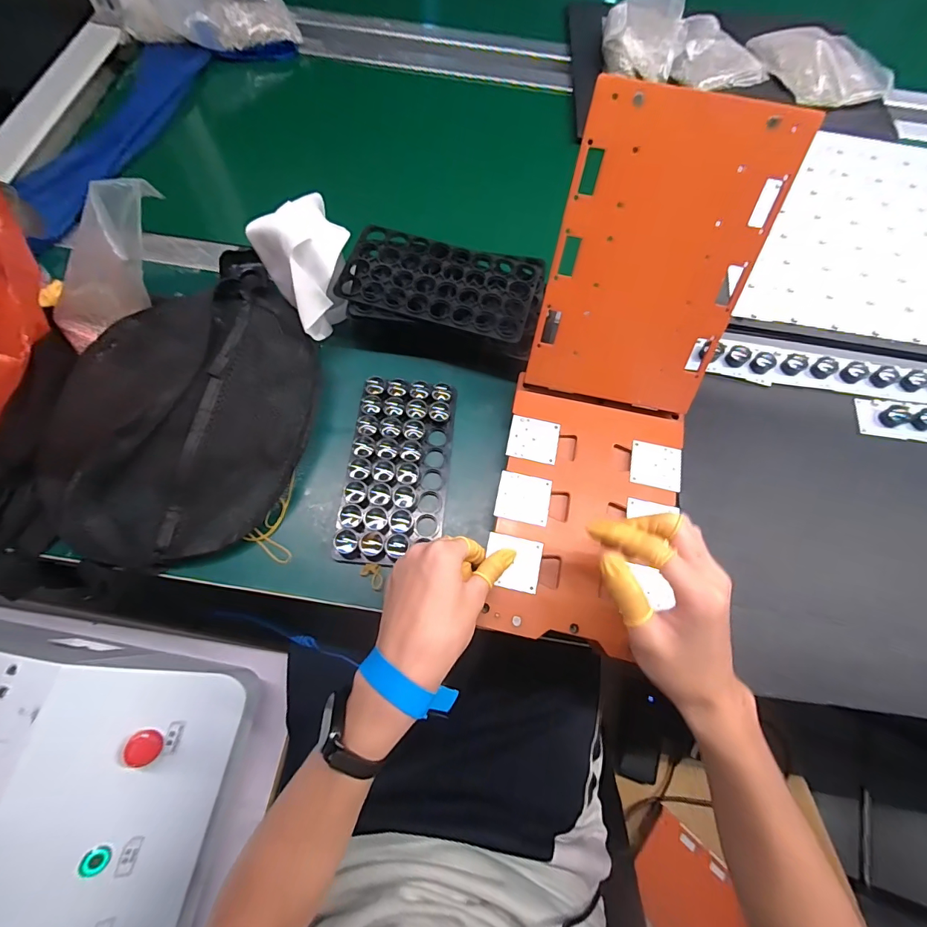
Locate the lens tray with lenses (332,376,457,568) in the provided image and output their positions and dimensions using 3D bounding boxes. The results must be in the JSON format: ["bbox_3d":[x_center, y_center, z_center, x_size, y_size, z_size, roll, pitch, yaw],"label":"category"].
[{"bbox_3d":[-0.063,0.003,0.425,0.096,0.022,0.189,6,69,0],"label":"lens tray with lenses"}]

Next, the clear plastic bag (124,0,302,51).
[{"bbox_3d":[-0.395,-0.708,0.655,0.249,0.051,0.184,-14,70,-7],"label":"clear plastic bag"}]

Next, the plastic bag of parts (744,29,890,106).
[{"bbox_3d":[0.545,-0.618,0.660,0.161,0.035,0.185,-22,71,-10],"label":"plastic bag of parts"}]

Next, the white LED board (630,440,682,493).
[{"bbox_3d":[0.185,0.002,0.410,0.046,0.005,0.045,13,69,3],"label":"white LED board"}]

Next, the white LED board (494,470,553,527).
[{"bbox_3d":[0.055,0.032,0.392,0.048,0.005,0.044,12,69,2],"label":"white LED board"}]

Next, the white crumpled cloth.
[{"bbox_3d":[-0.151,-0.190,0.443,0.078,0.120,0.081,-33,74,-14],"label":"white crumpled cloth"}]

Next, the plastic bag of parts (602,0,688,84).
[{"bbox_3d":[0.272,-0.652,0.651,0.120,0.051,0.164,19,69,5],"label":"plastic bag of parts"}]

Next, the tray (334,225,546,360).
[{"bbox_3d":[-0.021,-0.183,0.441,0.203,0.015,0.115,15,69,3],"label":"tray"}]

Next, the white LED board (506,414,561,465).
[{"bbox_3d":[0.068,-0.023,0.415,0.047,0.004,0.044,12,69,3],"label":"white LED board"}]

